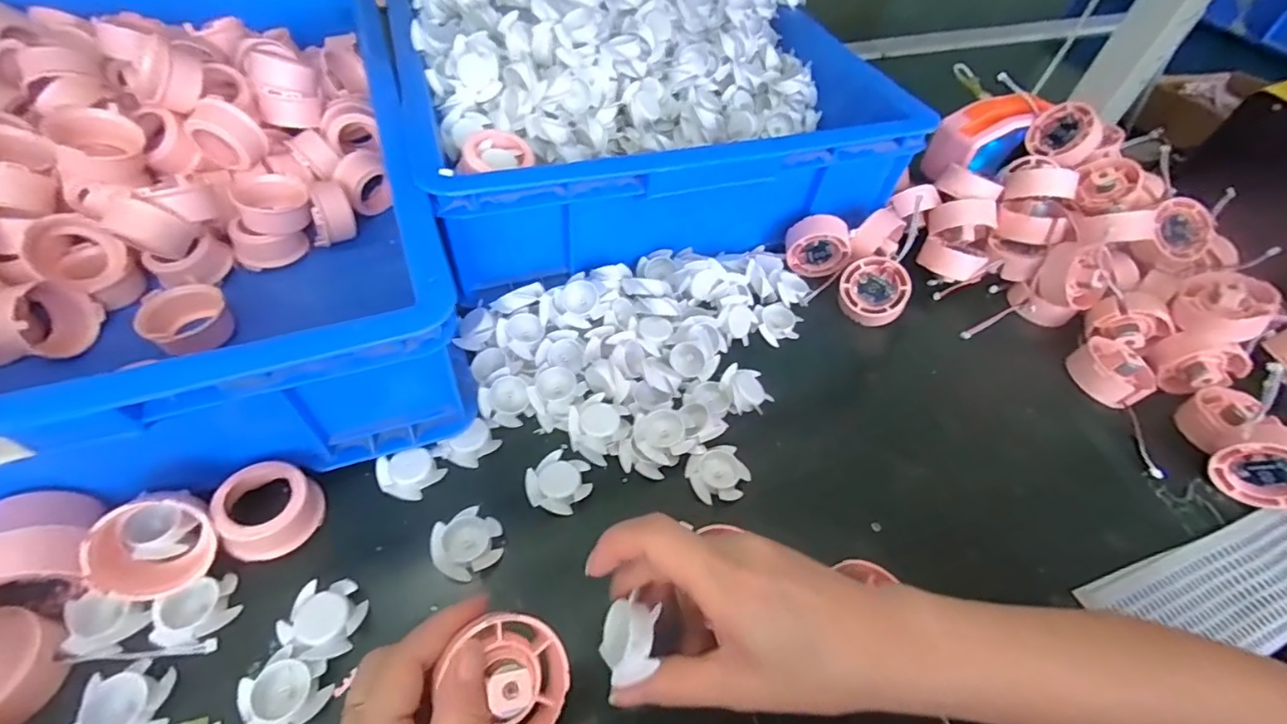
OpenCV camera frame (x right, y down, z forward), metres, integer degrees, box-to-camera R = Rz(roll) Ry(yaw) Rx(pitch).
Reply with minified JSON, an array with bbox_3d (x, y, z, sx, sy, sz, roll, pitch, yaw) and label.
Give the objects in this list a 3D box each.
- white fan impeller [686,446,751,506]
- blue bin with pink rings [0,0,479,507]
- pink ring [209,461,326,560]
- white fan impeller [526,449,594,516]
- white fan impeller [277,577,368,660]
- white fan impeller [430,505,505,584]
[{"bbox_3d":[0.050,0.077,0.375,0.038,0.013,0.035,3,52,-4],"label":"white fan impeller"},{"bbox_3d":[-0.423,-0.151,0.439,0.456,0.125,0.595,-15,56,-16],"label":"blue bin with pink rings"},{"bbox_3d":[-0.224,0.089,0.335,0.047,0.034,0.049,3,52,-4],"label":"pink ring"},{"bbox_3d":[-0.055,0.079,0.365,0.037,0.009,0.040,31,56,17],"label":"white fan impeller"},{"bbox_3d":[-0.175,0.142,0.307,0.037,0.013,0.039,3,52,-4],"label":"white fan impeller"},{"bbox_3d":[-0.106,0.109,0.337,0.040,0.014,0.038,-25,59,-23],"label":"white fan impeller"}]

